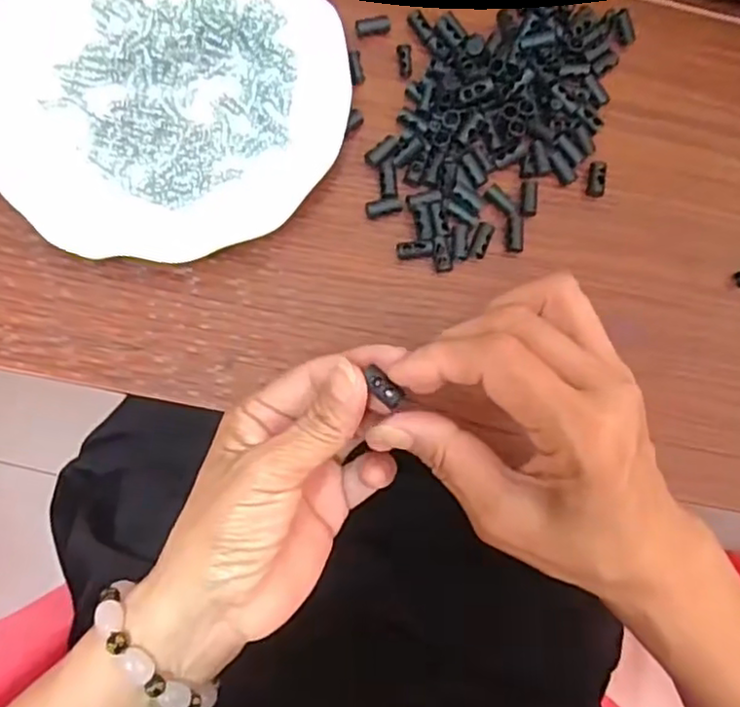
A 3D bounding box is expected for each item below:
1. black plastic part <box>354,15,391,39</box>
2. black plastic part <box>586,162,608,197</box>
[{"bbox_3d":[0.002,-0.183,0.368,0.019,0.004,0.009,-10,82,-7],"label":"black plastic part"},{"bbox_3d":[0.124,-0.096,0.364,0.008,0.011,0.018,7,80,-5],"label":"black plastic part"}]

